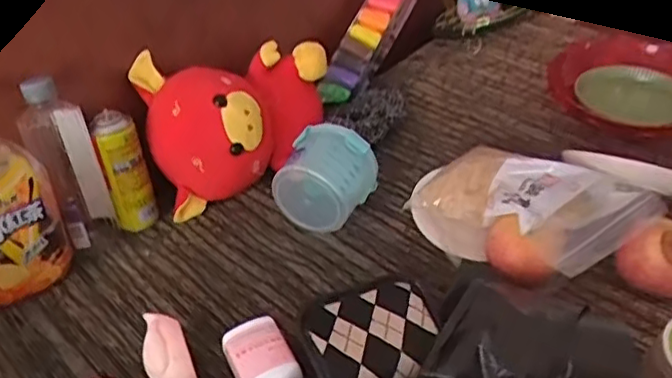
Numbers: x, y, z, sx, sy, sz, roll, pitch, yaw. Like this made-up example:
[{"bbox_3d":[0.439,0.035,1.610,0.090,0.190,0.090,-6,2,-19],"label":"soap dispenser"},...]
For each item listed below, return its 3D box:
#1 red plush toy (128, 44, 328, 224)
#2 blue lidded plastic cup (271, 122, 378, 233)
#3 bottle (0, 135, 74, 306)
[{"bbox_3d":[-0.114,-0.077,0.780,0.223,0.189,0.130,-12,-2,-10],"label":"red plush toy"},{"bbox_3d":[-0.012,-0.011,0.722,0.084,0.102,0.086,20,42,26],"label":"blue lidded plastic cup"},{"bbox_3d":[-0.332,0.012,0.632,0.106,0.184,0.090,-16,40,-22],"label":"bottle"}]

